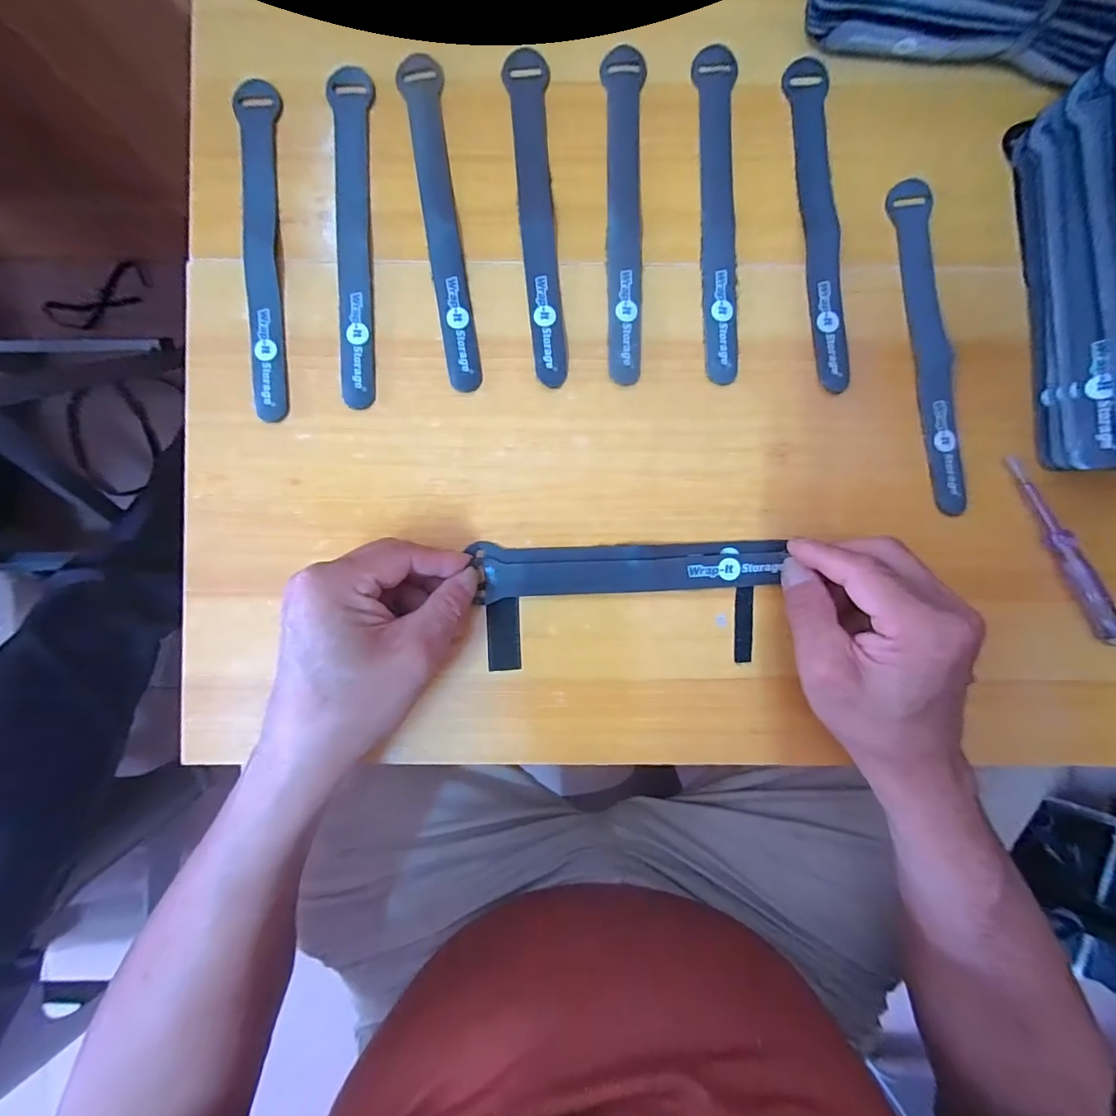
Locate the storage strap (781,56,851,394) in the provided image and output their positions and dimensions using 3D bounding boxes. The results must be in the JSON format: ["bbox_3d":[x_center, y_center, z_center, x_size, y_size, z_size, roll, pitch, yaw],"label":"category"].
[{"bbox_3d":[0.156,-0.196,0.283,0.023,0.004,0.192,-5,90,0],"label":"storage strap"}]

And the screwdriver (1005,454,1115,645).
[{"bbox_3d":[0.296,-0.004,0.276,0.009,0.014,0.122,-27,90,0],"label":"screwdriver"}]

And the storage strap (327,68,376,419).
[{"bbox_3d":[-0.120,-0.190,0.282,0.024,0.004,0.200,-3,90,0],"label":"storage strap"}]

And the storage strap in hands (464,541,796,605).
[{"bbox_3d":[0.041,0.006,0.281,0.175,0.009,0.030,-2,90,0],"label":"storage strap in hands"}]

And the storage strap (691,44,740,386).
[{"bbox_3d":[0.096,-0.203,0.283,0.023,0.004,0.196,-1,90,0],"label":"storage strap"}]

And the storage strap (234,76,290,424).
[{"bbox_3d":[-0.175,-0.182,0.282,0.022,0.004,0.198,-3,90,0],"label":"storage strap"}]

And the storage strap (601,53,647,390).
[{"bbox_3d":[0.040,-0.202,0.283,0.023,0.004,0.195,-1,90,0],"label":"storage strap"}]

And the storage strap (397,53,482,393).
[{"bbox_3d":[-0.068,-0.199,0.282,0.023,0.004,0.198,-10,90,0],"label":"storage strap"}]

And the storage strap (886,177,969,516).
[{"bbox_3d":[0.221,-0.124,0.282,0.021,0.006,0.194,-8,90,0],"label":"storage strap"}]

